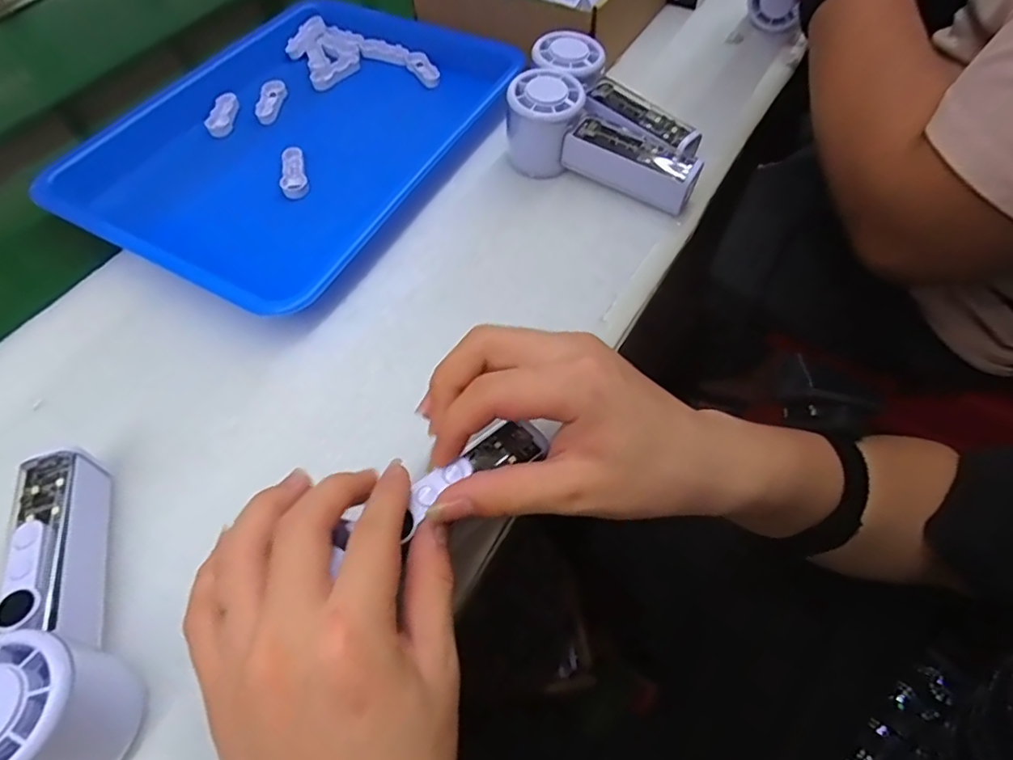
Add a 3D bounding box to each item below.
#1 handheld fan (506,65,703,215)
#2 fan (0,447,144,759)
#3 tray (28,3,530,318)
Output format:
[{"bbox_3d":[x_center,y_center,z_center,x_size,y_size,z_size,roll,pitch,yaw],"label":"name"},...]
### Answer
[{"bbox_3d":[0.074,-0.182,0.423,0.150,0.056,0.062,21,61,12],"label":"handheld fan"},{"bbox_3d":[-0.209,0.101,0.252,0.060,0.057,0.154,-22,61,-13],"label":"fan"},{"bbox_3d":[-0.168,-0.209,0.463,0.261,0.033,0.348,25,62,14],"label":"tray"}]

